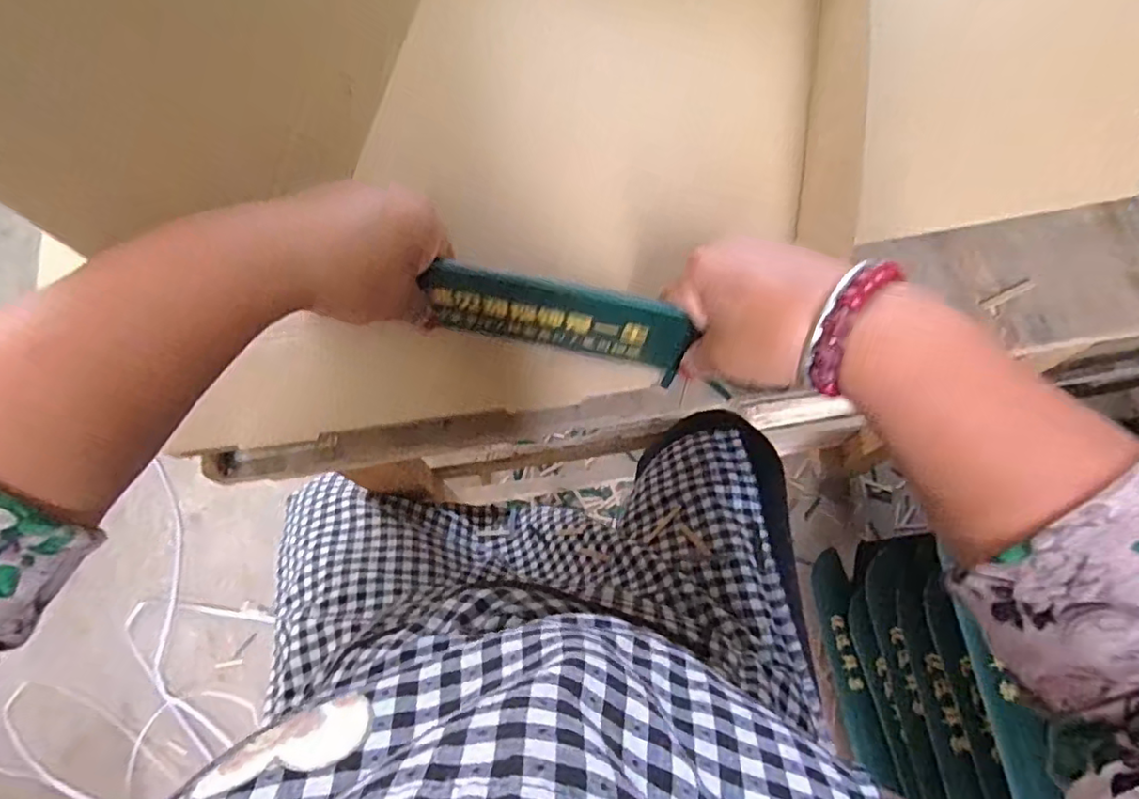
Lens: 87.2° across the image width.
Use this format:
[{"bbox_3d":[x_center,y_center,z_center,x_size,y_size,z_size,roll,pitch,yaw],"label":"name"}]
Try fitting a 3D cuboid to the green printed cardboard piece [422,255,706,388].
[{"bbox_3d":[-0.004,-0.047,0.349,0.150,0.063,0.013,12,70,-2],"label":"green printed cardboard piece"}]

